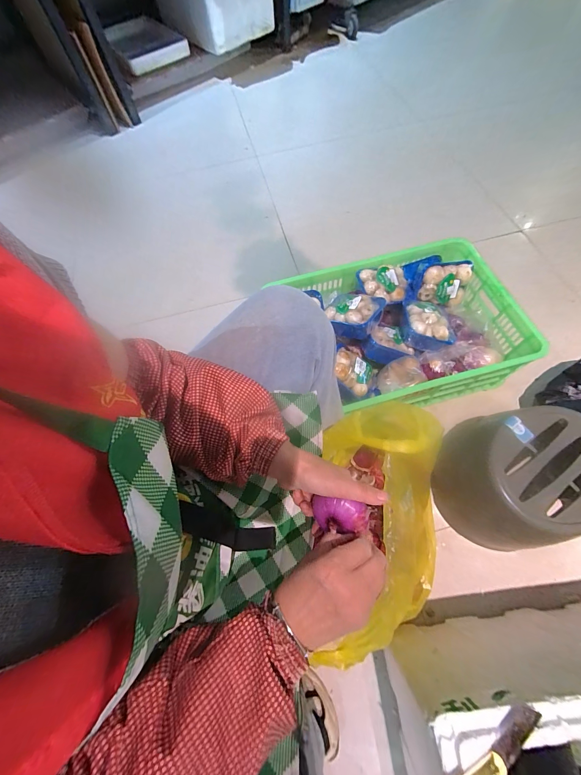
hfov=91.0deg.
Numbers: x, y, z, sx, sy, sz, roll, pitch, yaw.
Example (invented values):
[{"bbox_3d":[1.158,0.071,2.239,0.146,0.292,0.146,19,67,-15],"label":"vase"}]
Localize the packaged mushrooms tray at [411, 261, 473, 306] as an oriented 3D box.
[{"bbox_3d":[0.397,-0.276,0.757,0.132,0.105,0.065,-5,21,-4],"label":"packaged mushrooms tray"}]

